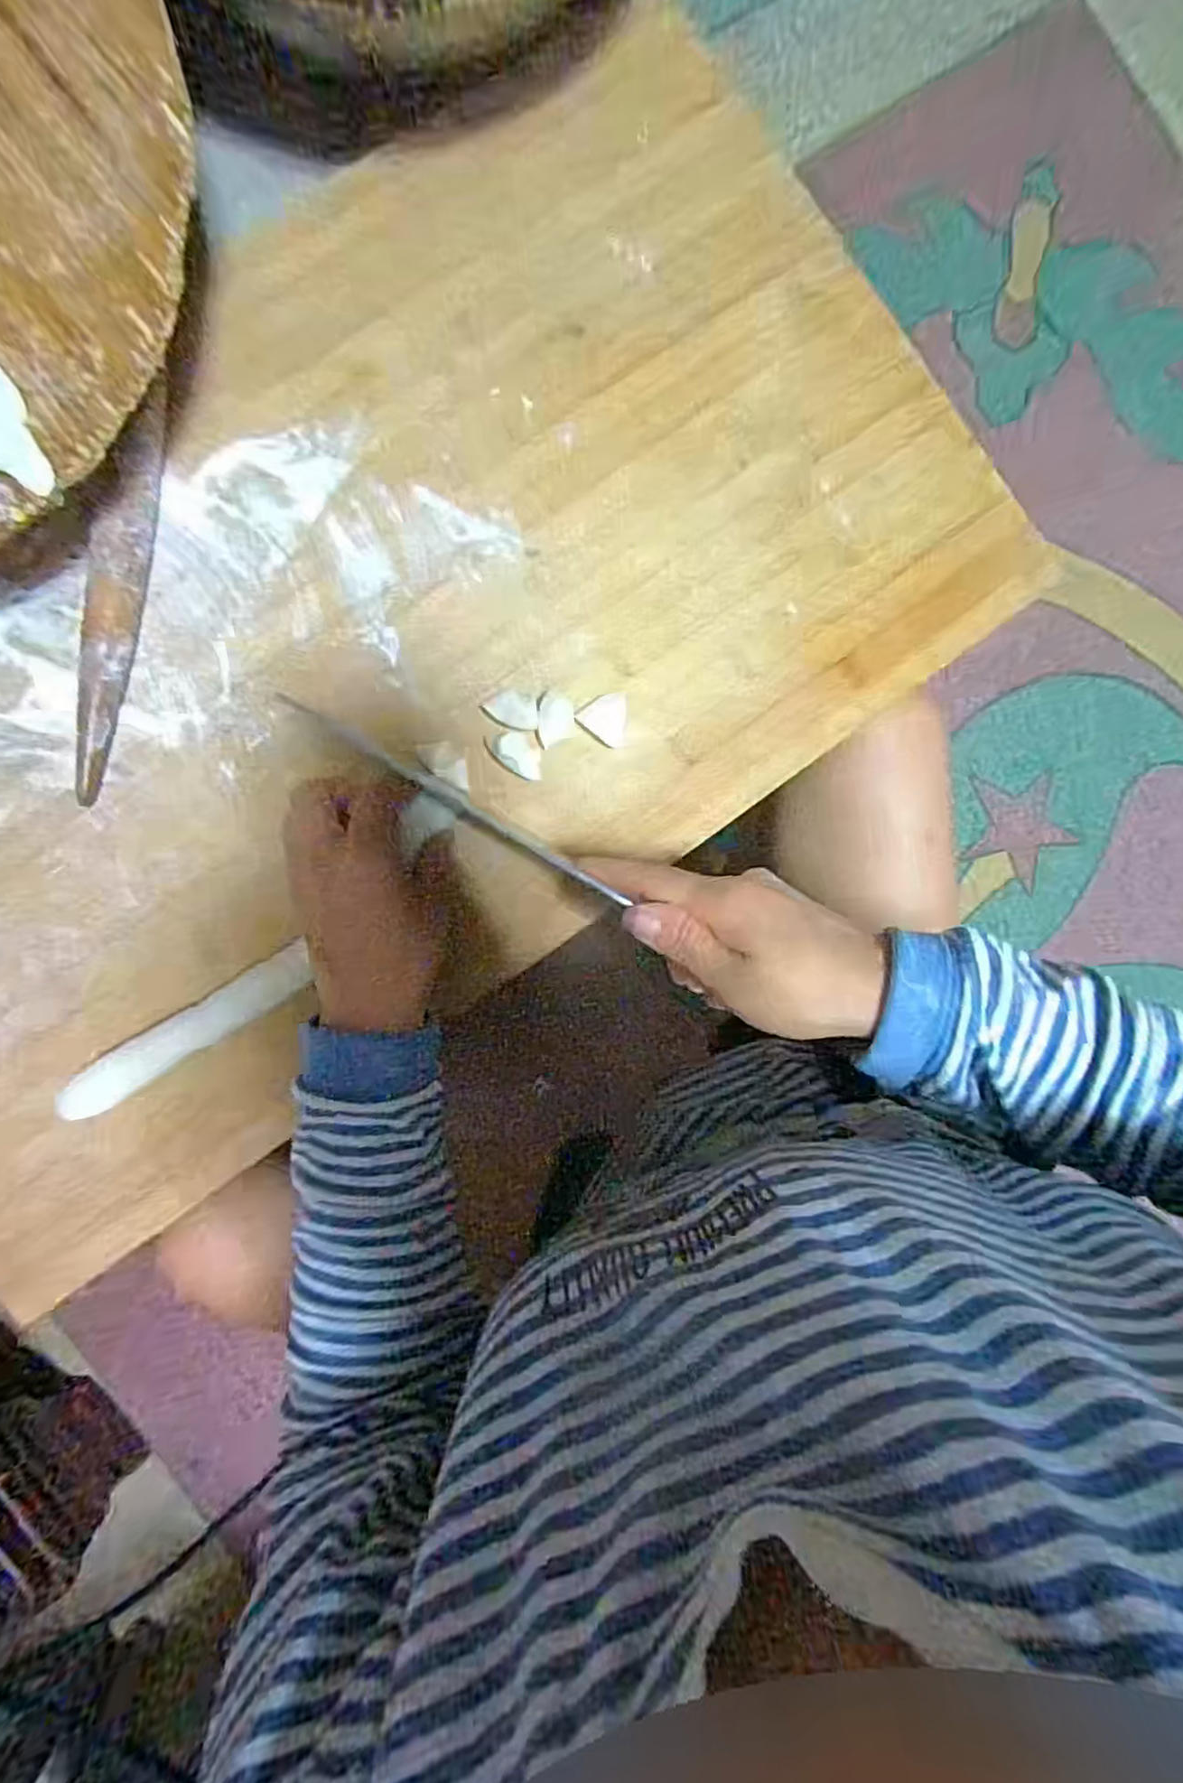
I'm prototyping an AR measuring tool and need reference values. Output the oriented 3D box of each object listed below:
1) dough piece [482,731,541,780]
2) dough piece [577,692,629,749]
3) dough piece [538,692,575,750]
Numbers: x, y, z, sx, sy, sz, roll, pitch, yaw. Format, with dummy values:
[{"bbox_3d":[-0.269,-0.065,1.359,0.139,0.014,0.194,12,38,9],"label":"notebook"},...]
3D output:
[{"bbox_3d":[-0.045,-0.079,0.418,0.030,0.006,0.029,-6,89,-3],"label":"dough piece"},{"bbox_3d":[0.011,-0.105,0.427,0.030,0.004,0.028,39,87,-1],"label":"dough piece"},{"bbox_3d":[-0.021,-0.101,0.423,0.022,0.004,0.031,-6,89,-3],"label":"dough piece"}]

